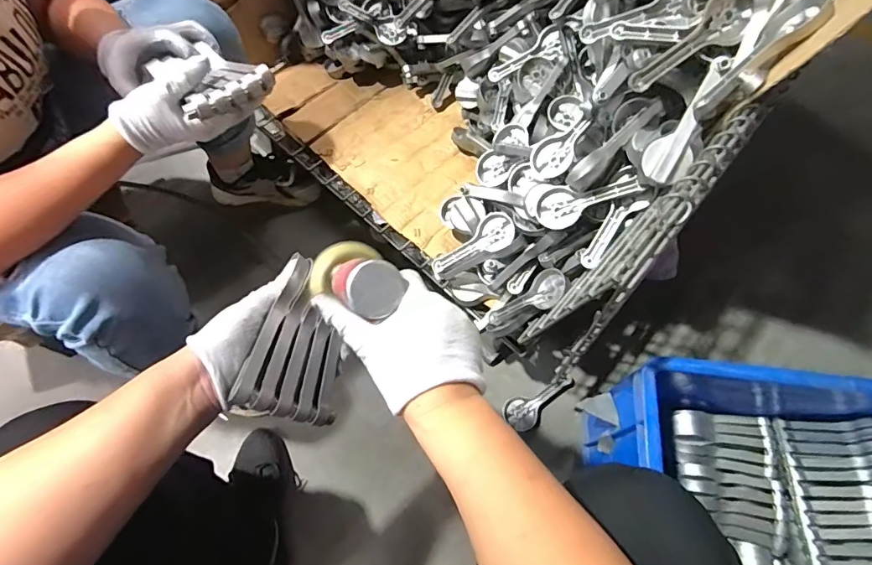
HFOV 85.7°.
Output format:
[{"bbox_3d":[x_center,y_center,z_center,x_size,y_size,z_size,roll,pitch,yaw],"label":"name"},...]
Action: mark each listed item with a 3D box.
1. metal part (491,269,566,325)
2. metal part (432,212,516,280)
[{"bbox_3d":[0.129,0.029,0.678,0.130,0.023,0.052,-32,61,33],"label":"metal part"},{"bbox_3d":[0.052,-0.055,0.715,0.139,0.022,0.047,-30,66,16],"label":"metal part"}]

